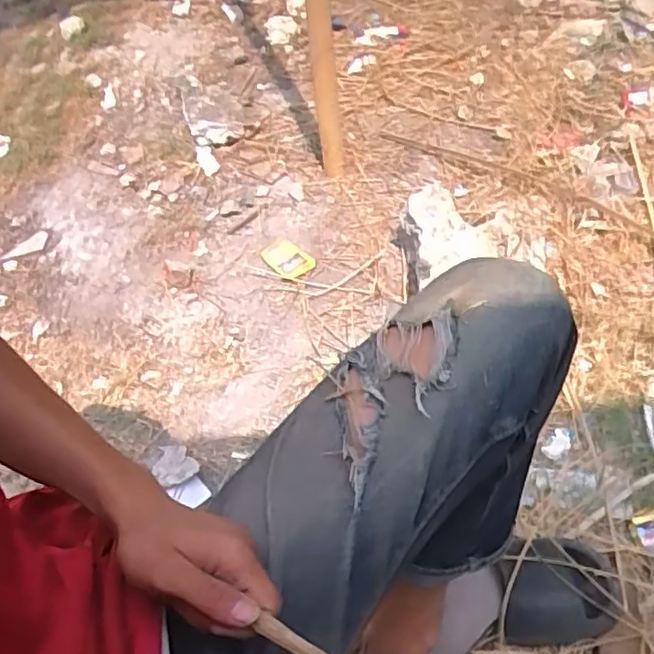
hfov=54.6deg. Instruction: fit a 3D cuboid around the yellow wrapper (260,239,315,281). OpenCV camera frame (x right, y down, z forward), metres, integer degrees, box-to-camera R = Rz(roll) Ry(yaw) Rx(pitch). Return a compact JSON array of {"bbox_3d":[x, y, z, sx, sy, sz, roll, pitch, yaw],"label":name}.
[{"bbox_3d":[-0.079,-0.130,1.228,0.105,0.008,0.068,33,67,23],"label":"yellow wrapper"}]

